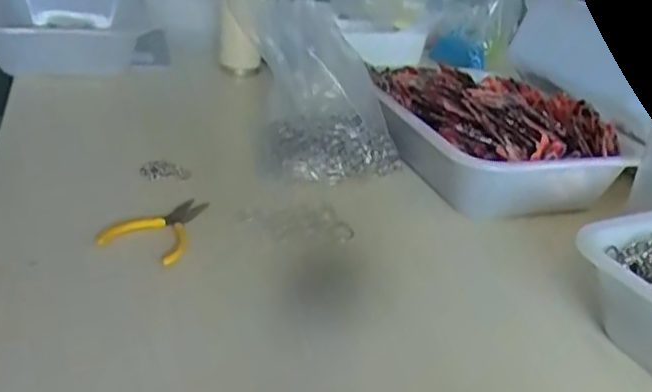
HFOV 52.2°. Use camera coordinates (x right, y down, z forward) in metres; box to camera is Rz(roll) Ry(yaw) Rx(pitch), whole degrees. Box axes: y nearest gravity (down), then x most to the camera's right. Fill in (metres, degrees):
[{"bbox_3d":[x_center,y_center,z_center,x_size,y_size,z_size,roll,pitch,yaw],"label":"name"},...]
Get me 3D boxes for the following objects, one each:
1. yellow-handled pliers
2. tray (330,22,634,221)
[{"bbox_3d":[-0.154,0.024,0.607,0.067,0.016,0.110,7,26,3],"label":"yellow-handled pliers"},{"bbox_3d":[0.190,-0.077,0.797,0.240,0.086,0.295,-7,29,-25],"label":"tray"}]

